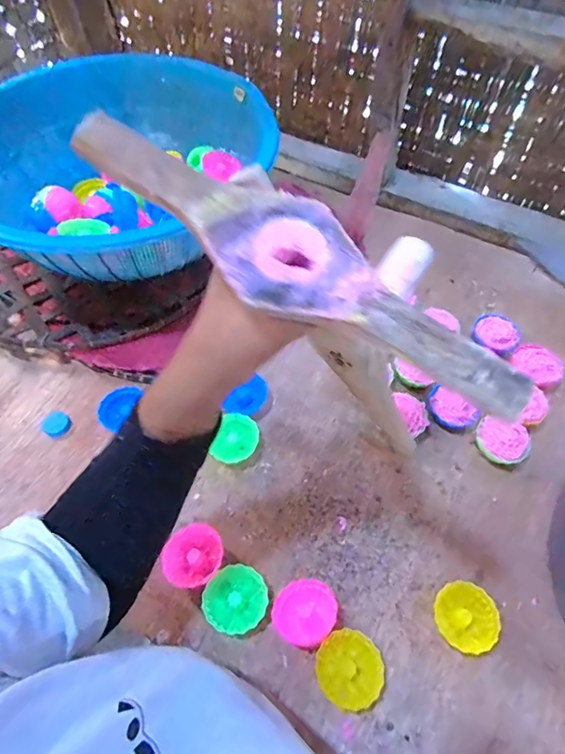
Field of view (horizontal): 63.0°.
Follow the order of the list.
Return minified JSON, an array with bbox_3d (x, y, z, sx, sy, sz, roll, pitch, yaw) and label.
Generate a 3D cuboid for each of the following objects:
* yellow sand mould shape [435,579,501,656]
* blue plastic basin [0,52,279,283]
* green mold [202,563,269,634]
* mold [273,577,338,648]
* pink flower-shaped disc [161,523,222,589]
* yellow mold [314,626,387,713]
[{"bbox_3d":[0.184,0.242,0.464,0.056,0.025,0.061,-24,60,-16],"label":"yellow sand mould shape"},{"bbox_3d":[-0.246,-0.300,0.677,0.418,0.141,0.418,0,56,0],"label":"blue plastic basin"},{"bbox_3d":[-0.046,0.223,0.461,0.058,0.027,0.060,31,61,19],"label":"green mold"},{"bbox_3d":[0.022,0.233,0.457,0.056,0.030,0.061,0,56,0],"label":"mold"},{"bbox_3d":[-0.091,0.187,0.482,0.058,0.026,0.063,0,56,0],"label":"pink flower-shaped disc"},{"bbox_3d":[0.063,0.275,0.435,0.060,0.025,0.061,0,56,0],"label":"yellow mold"}]

